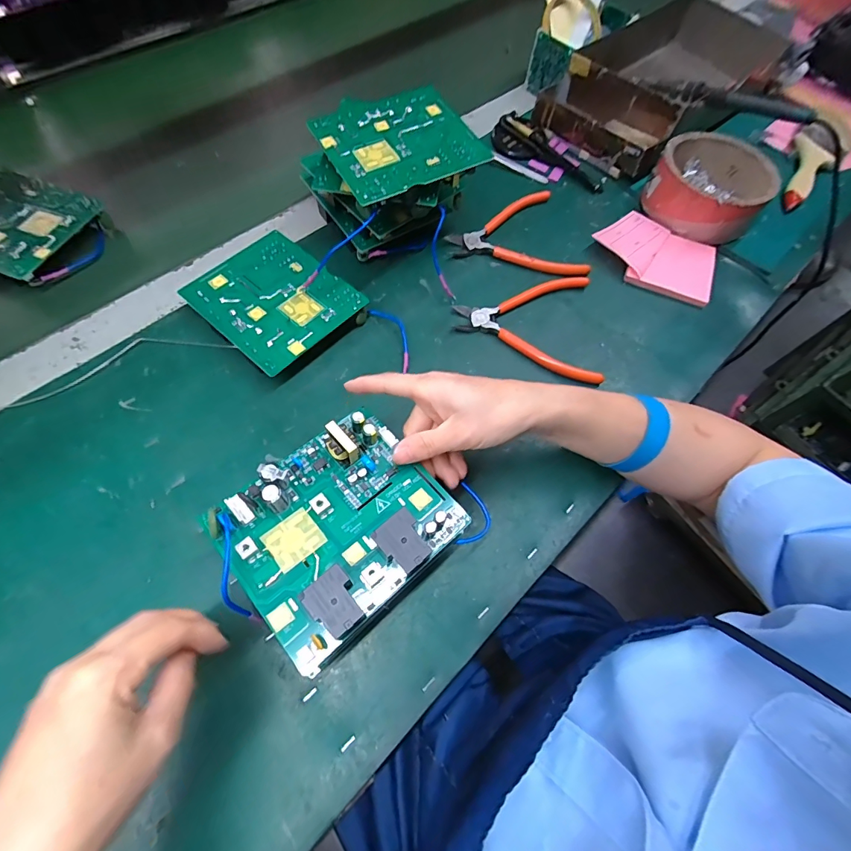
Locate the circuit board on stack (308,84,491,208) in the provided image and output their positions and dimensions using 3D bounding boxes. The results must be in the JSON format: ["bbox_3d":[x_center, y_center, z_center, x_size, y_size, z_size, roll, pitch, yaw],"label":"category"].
[{"bbox_3d":[-0.024,-0.254,0.372,0.128,0.004,0.114,-26,72,-12],"label":"circuit board on stack"}]

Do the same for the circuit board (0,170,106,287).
[{"bbox_3d":[-0.406,-0.200,0.419,0.138,0.019,0.113,22,66,7],"label":"circuit board"}]

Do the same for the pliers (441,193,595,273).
[{"bbox_3d":[0.093,-0.204,0.456,0.133,0.011,0.123,-10,66,-8],"label":"pliers"}]

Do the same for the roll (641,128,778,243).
[{"bbox_3d":[0.317,-0.267,0.470,0.117,0.059,0.128,1,65,-3],"label":"roll"}]

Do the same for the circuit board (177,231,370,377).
[{"bbox_3d":[-0.139,-0.113,0.391,0.129,0.026,0.113,40,69,14],"label":"circuit board"}]

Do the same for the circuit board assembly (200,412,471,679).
[{"bbox_3d":[-0.054,0.059,0.260,0.128,0.027,0.113,-39,73,-19],"label":"circuit board assembly"}]

